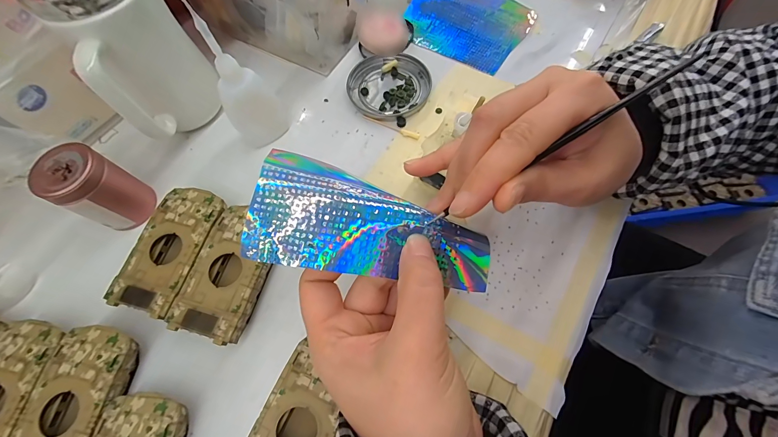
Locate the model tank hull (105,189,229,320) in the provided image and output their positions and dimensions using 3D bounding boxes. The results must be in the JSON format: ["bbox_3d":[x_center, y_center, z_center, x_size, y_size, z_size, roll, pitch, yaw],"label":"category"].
[{"bbox_3d":[-0.163,0.023,0.254,0.050,0.024,0.095,13,68,9],"label":"model tank hull"}]

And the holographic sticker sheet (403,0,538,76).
[{"bbox_3d":[0.081,-0.215,0.352,0.127,0.009,0.104,34,78,14],"label":"holographic sticker sheet"}]

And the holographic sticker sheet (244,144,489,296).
[{"bbox_3d":[-0.008,0.004,0.177,0.124,0.026,0.063,17,69,-2],"label":"holographic sticker sheet"}]

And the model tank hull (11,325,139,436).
[{"bbox_3d":[-0.203,0.122,0.214,0.052,0.023,0.094,7,67,7],"label":"model tank hull"}]

